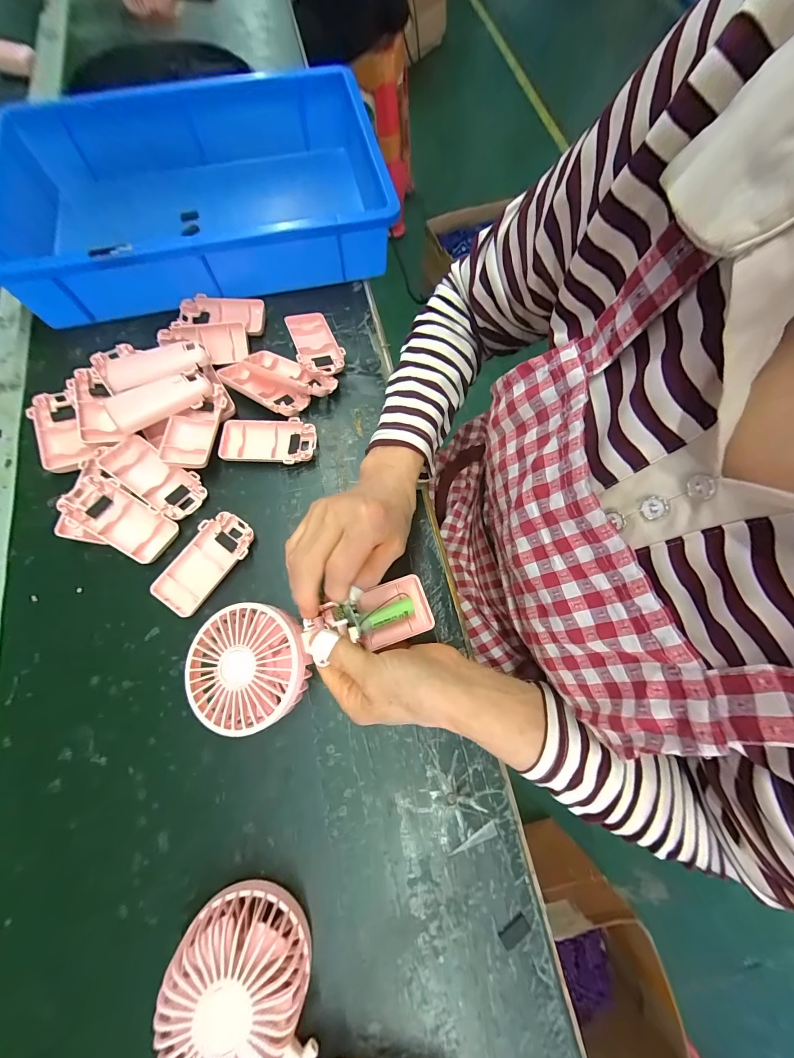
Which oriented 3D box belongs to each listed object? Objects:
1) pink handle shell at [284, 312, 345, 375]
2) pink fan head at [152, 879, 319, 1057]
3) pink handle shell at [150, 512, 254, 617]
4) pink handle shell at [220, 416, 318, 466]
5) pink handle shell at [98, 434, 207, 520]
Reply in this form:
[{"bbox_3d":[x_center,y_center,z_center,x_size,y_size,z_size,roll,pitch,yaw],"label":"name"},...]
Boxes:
[{"bbox_3d":[-0.094,-0.213,0.407,0.049,0.022,0.096,-17,74,-8],"label":"pink handle shell"},{"bbox_3d":[-0.100,0.297,0.227,0.086,0.047,0.098,-9,73,-5],"label":"pink fan head"},{"bbox_3d":[-0.176,0.031,0.327,0.049,0.014,0.096,37,74,9],"label":"pink handle shell"},{"bbox_3d":[-0.134,-0.090,0.370,0.097,0.015,0.050,-1,72,-3],"label":"pink handle shell"},{"bbox_3d":[-0.237,-0.051,0.348,0.094,0.023,0.047,31,73,7],"label":"pink handle shell"}]

